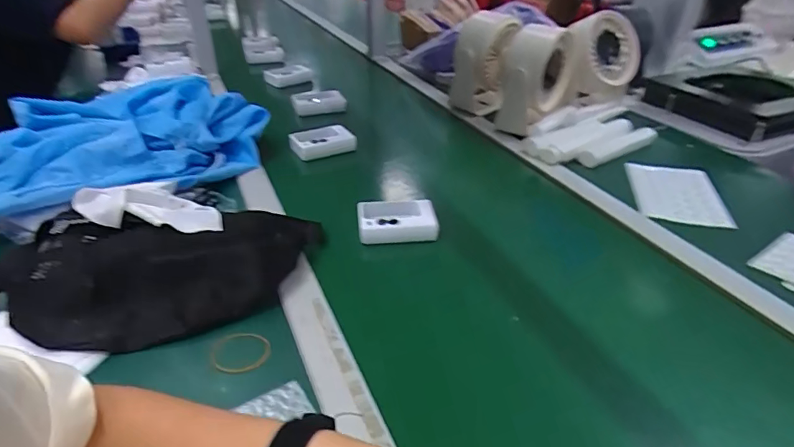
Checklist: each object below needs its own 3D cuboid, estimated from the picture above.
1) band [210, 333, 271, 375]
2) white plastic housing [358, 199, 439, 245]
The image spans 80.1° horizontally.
[{"bbox_3d":[-0.145,0.120,0.440,0.052,0.004,0.044,1,39,-10],"label":"band"},{"bbox_3d":[0.000,-0.004,0.608,0.098,0.035,0.055,-5,33,-1],"label":"white plastic housing"}]

